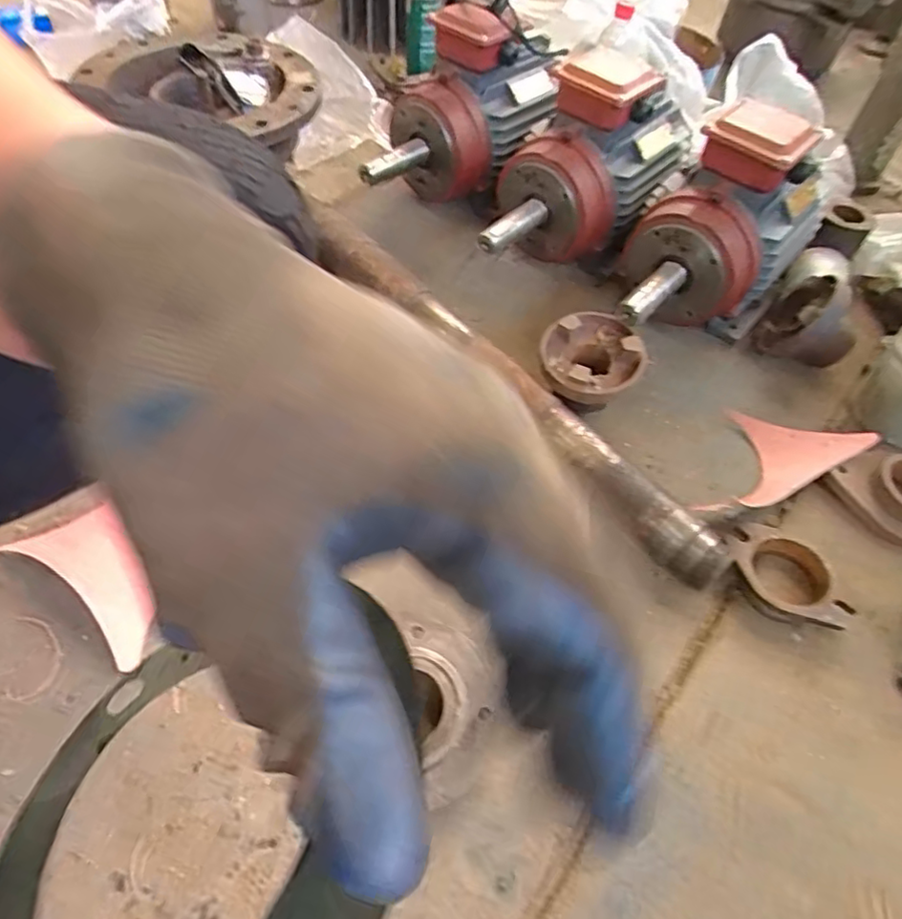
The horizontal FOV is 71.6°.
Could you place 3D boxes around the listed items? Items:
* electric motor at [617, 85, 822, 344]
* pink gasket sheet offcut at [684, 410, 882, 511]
[{"bbox_3d":[0.330,-0.274,0.796,0.187,0.263,0.319,32,57,17],"label":"electric motor"},{"bbox_3d":[0.355,-0.004,0.728,0.240,0.043,0.133,-27,60,-23],"label":"pink gasket sheet offcut"}]

